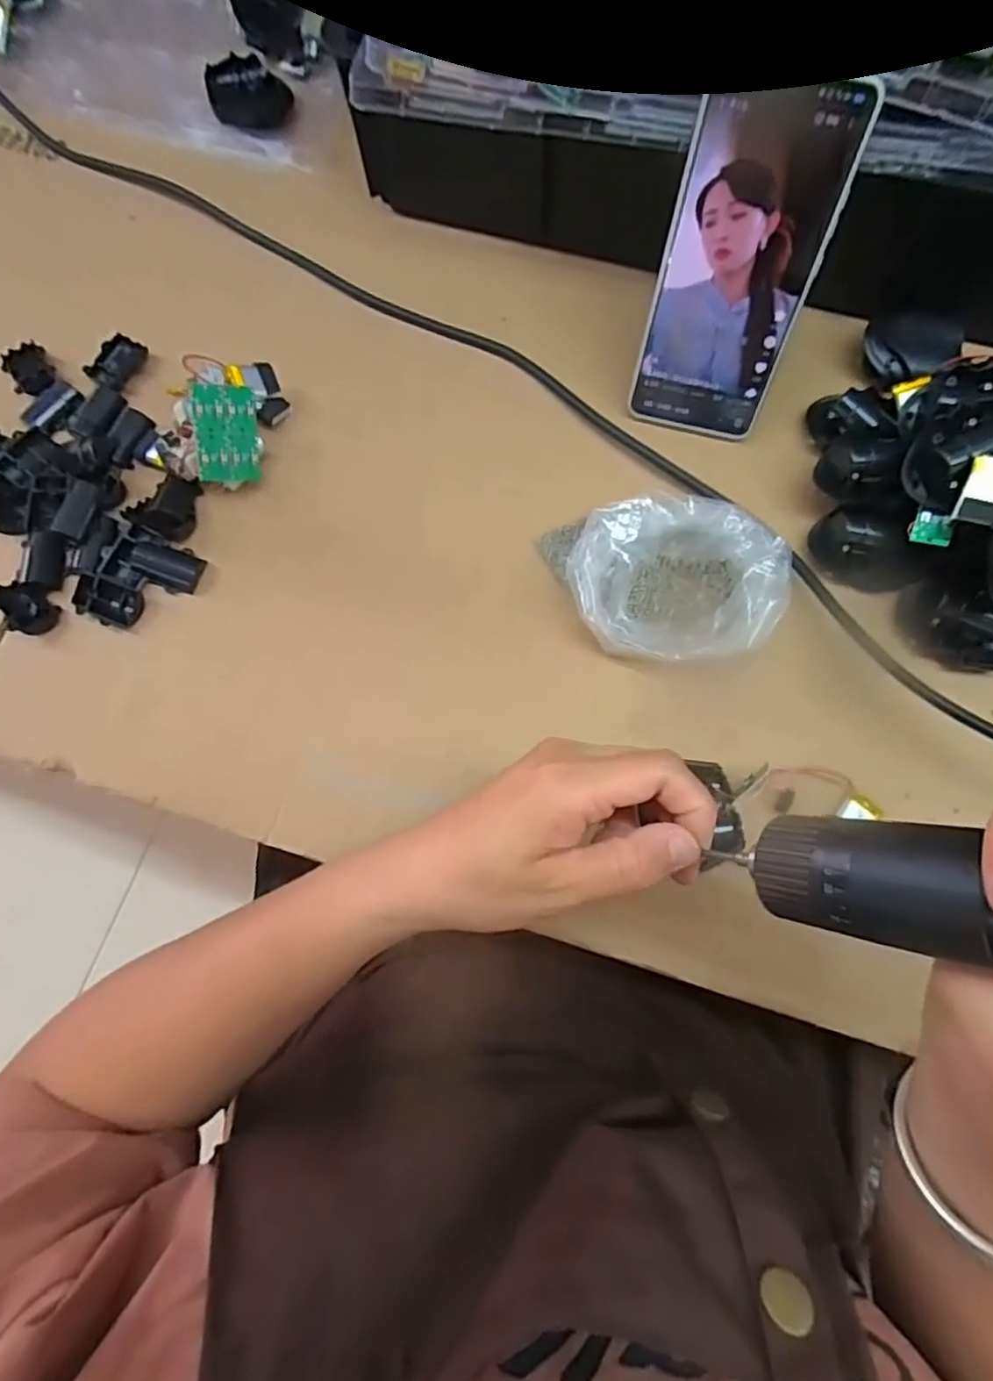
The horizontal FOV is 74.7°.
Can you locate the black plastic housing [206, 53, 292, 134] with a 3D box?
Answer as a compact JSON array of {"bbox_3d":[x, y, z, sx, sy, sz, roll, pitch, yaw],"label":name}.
[{"bbox_3d":[-0.185,-0.448,0.488,0.058,0.022,0.053,-16,75,-2],"label":"black plastic housing"}]

